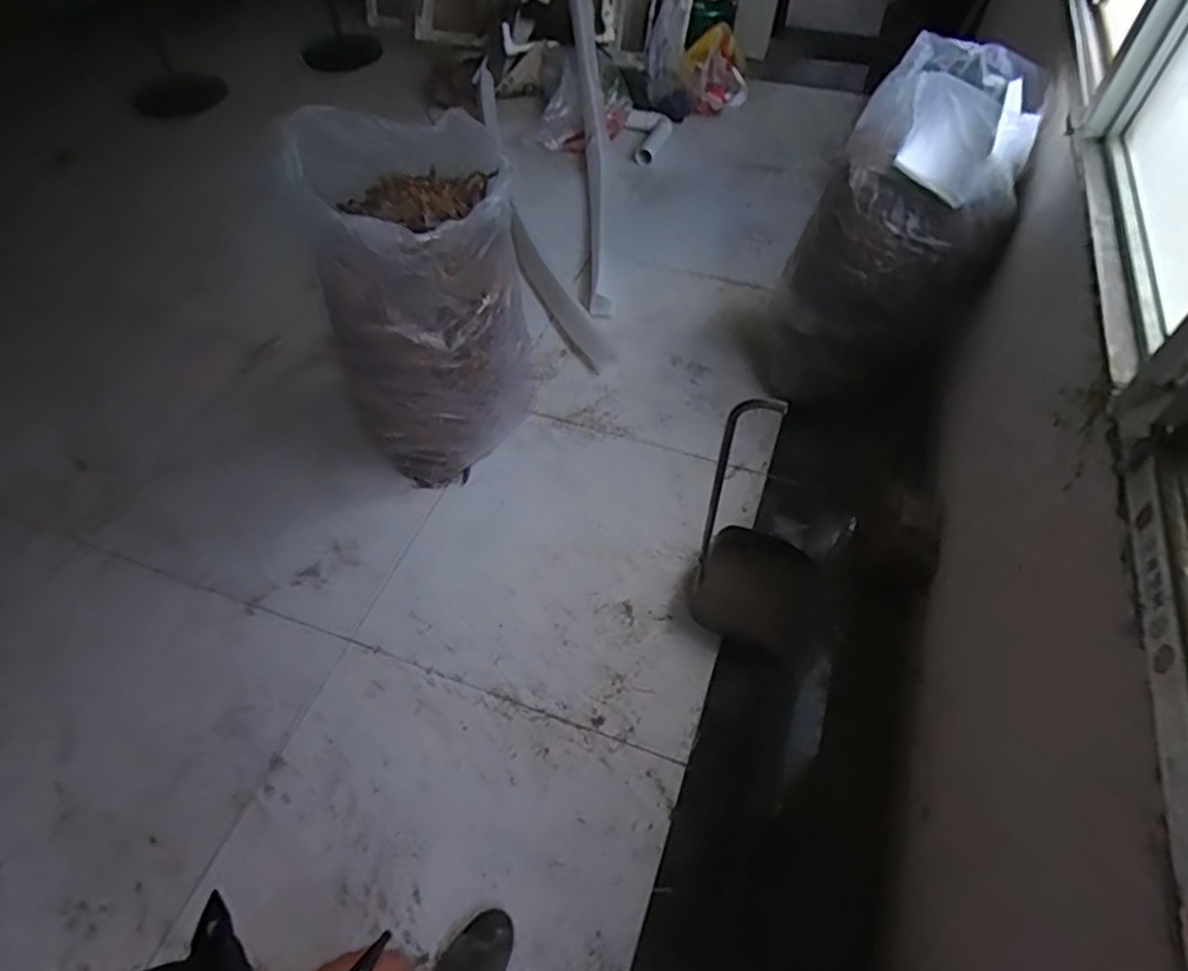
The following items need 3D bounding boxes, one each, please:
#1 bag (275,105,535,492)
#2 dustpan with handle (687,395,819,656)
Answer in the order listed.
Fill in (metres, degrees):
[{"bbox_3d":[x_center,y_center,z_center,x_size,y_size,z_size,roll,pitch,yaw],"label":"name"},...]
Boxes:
[{"bbox_3d":[-0.405,-0.436,1.697,0.444,0.728,0.575,-14,55,-9],"label":"bag"},{"bbox_3d":[0.343,0.100,1.326,0.255,0.577,0.228,14,55,11],"label":"dustpan with handle"}]

